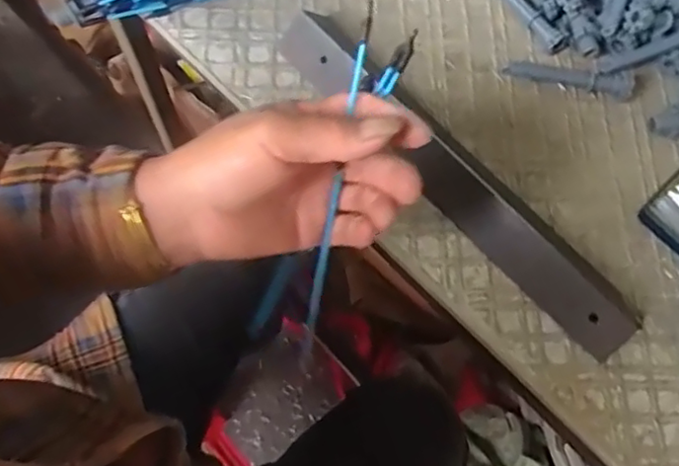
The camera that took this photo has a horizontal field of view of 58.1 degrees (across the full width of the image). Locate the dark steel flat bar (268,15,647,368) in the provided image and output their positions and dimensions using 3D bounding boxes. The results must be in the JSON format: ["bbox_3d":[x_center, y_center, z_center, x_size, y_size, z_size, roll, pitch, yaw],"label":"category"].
[{"bbox_3d":[0.077,-0.045,0.427,0.047,0.029,0.315,-40,76,-14],"label":"dark steel flat bar"}]

